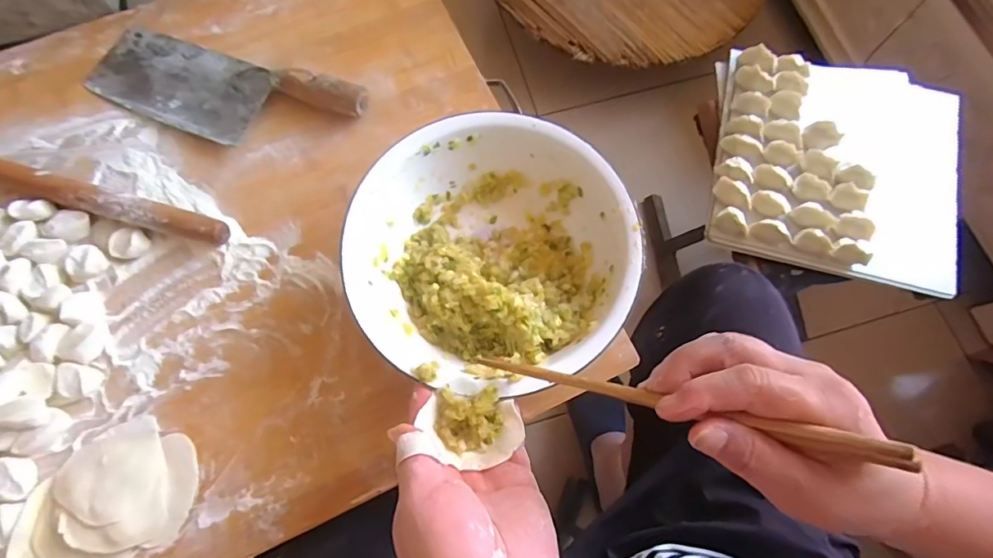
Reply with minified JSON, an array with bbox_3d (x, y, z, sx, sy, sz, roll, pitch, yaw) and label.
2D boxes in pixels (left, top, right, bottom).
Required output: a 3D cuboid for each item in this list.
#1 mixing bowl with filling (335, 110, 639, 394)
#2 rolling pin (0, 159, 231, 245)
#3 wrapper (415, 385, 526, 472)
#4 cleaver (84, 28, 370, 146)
[{"bbox_3d":[-0.004,-0.017,0.404,0.217,0.077,0.217,0,72,-1],"label":"mixing bowl with filling"},{"bbox_3d":[-0.422,-0.087,0.446,0.370,0.029,0.025,15,73,4],"label":"rolling pin"},{"bbox_3d":[-0.015,0.097,0.326,0.064,0.013,0.049,-2,72,-1],"label":"wrapper"},{"bbox_3d":[-0.269,-0.181,0.474,0.273,0.030,0.090,19,73,5],"label":"cleaver"}]

